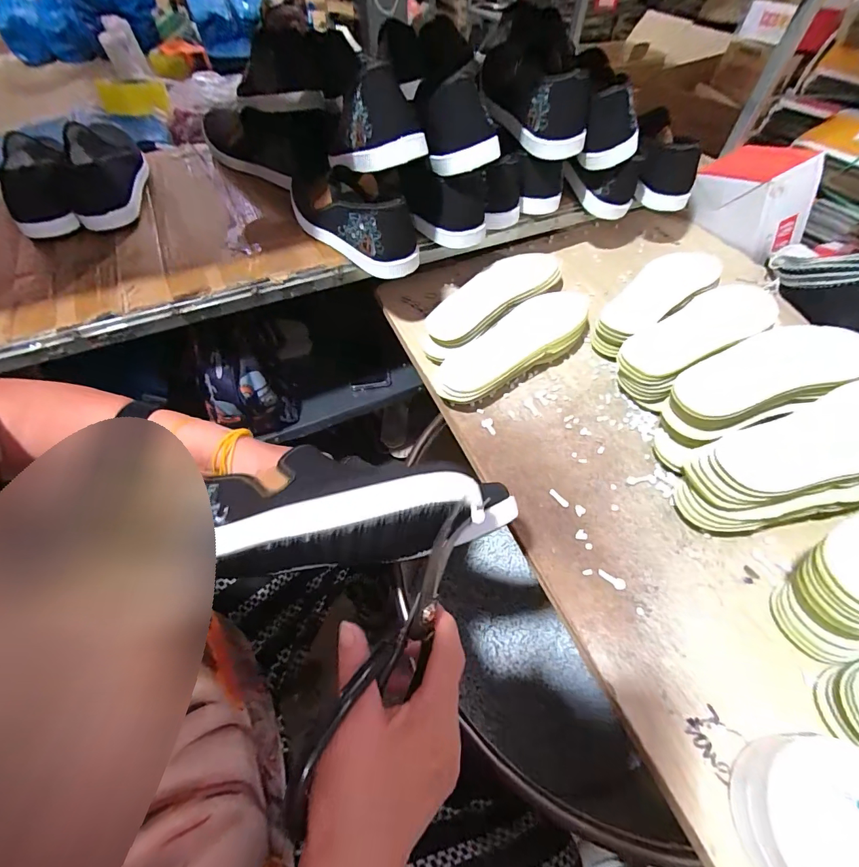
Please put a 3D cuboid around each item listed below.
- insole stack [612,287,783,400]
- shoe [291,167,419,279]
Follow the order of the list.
[{"bbox_3d":[0.342,-0.116,0.526,0.248,0.068,0.087,-28,60,-19],"label":"insole stack"},{"bbox_3d":[-0.092,-0.299,0.544,0.212,0.086,0.097,39,63,23],"label":"shoe"}]

